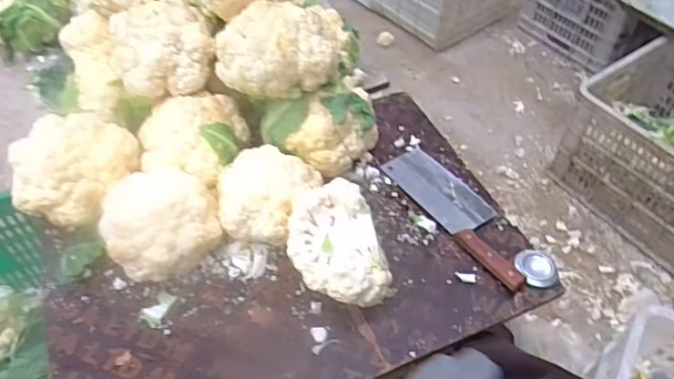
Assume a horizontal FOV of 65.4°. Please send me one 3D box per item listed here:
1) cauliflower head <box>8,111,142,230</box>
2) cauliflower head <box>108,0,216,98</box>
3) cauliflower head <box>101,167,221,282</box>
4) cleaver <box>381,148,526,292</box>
[{"bbox_3d":[-0.409,-0.040,0.815,0.161,0.103,0.159,1,52,-2],"label":"cauliflower head"},{"bbox_3d":[-0.283,-0.234,0.848,0.162,0.100,0.143,-13,54,-13],"label":"cauliflower head"},{"bbox_3d":[-0.259,0.033,0.760,0.159,0.094,0.164,-16,54,-15],"label":"cauliflower head"},{"bbox_3d":[0.206,0.029,0.861,0.098,0.022,0.305,-25,57,-21],"label":"cleaver"}]

